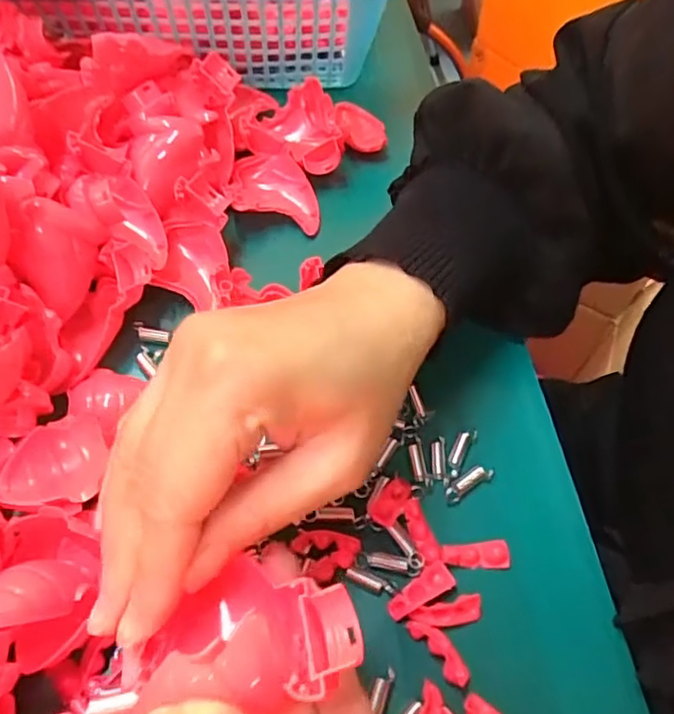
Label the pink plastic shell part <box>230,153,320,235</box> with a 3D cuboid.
[{"bbox_3d":[-0.037,-0.101,0.357,0.051,0.018,0.054,-2,58,-4],"label":"pink plastic shell part"}]

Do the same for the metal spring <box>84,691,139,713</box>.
[{"bbox_3d":[-0.064,0.099,0.170,0.015,0.004,0.004,-15,59,1],"label":"metal spring"}]

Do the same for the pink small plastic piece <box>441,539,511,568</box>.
[{"bbox_3d":[0.060,0.085,0.258,0.030,0.004,0.011,-2,58,-4],"label":"pink small plastic piece"}]

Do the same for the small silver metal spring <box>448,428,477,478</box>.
[{"bbox_3d":[0.058,0.043,0.280,0.007,0.004,0.027,27,61,14],"label":"small silver metal spring"}]

